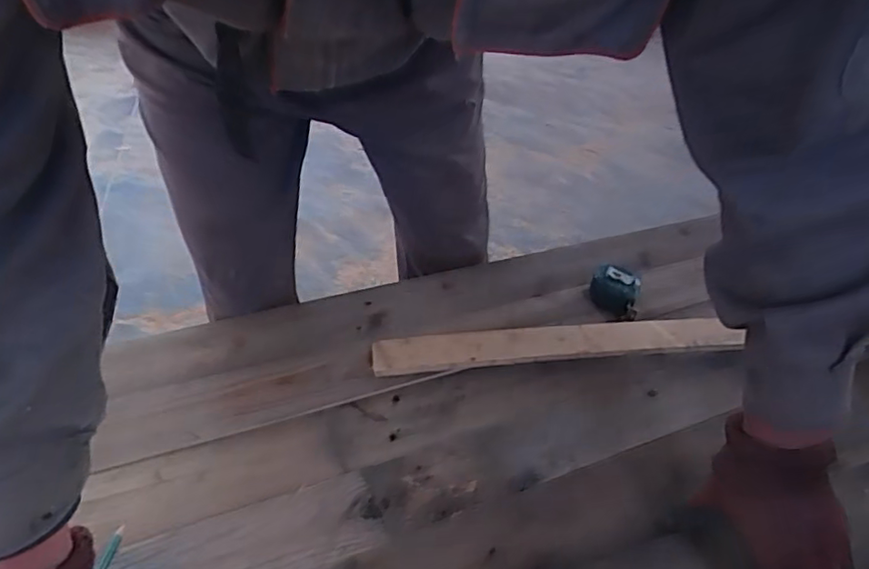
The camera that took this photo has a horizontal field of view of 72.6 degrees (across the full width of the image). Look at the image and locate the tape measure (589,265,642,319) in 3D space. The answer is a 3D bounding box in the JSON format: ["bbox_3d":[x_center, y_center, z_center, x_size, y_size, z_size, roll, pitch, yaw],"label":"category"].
[{"bbox_3d":[0.237,0.011,0.783,0.060,0.036,0.069,14,39,9],"label":"tape measure"}]

